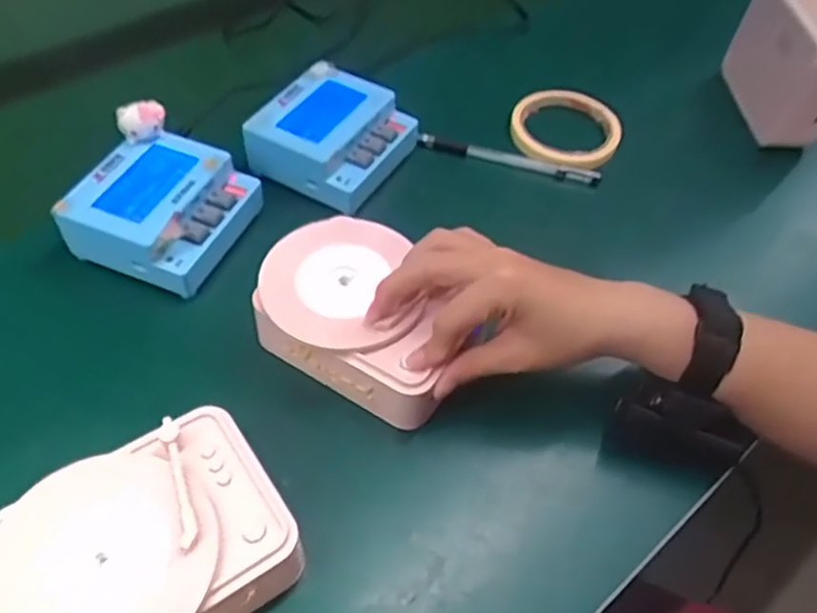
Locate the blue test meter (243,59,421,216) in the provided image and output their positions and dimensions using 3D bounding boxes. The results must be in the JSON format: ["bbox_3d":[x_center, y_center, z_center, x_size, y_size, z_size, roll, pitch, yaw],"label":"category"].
[{"bbox_3d":[-0.057,-0.133,0.540,0.105,0.045,0.105,22,53,13],"label":"blue test meter"}]

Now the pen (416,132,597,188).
[{"bbox_3d":[0.082,-0.120,0.568,0.149,0.013,0.010,12,52,6],"label":"pen"}]

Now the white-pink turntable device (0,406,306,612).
[{"bbox_3d":[-0.125,0.120,0.332,0.130,0.044,0.104,-29,59,-24],"label":"white-pink turntable device"}]

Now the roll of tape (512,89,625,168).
[{"bbox_3d":[0.134,-0.153,0.592,0.091,0.021,0.094,2,51,-2],"label":"roll of tape"}]

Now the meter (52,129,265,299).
[{"bbox_3d":[-0.170,-0.067,0.484,0.102,0.045,0.104,16,52,9],"label":"meter"}]

